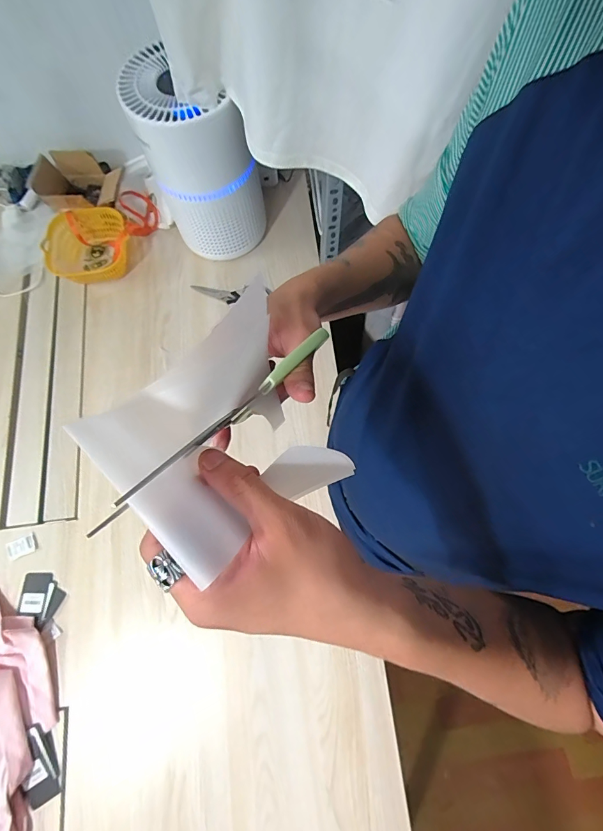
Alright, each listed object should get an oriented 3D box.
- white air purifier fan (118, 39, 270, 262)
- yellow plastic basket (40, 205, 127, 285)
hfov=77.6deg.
[{"bbox_3d":[-0.190,-0.462,0.717,0.164,0.316,0.167,0,74,1],"label":"white air purifier fan"},{"bbox_3d":[-0.461,-0.368,0.826,0.174,0.069,0.159,-11,74,-2],"label":"yellow plastic basket"}]

